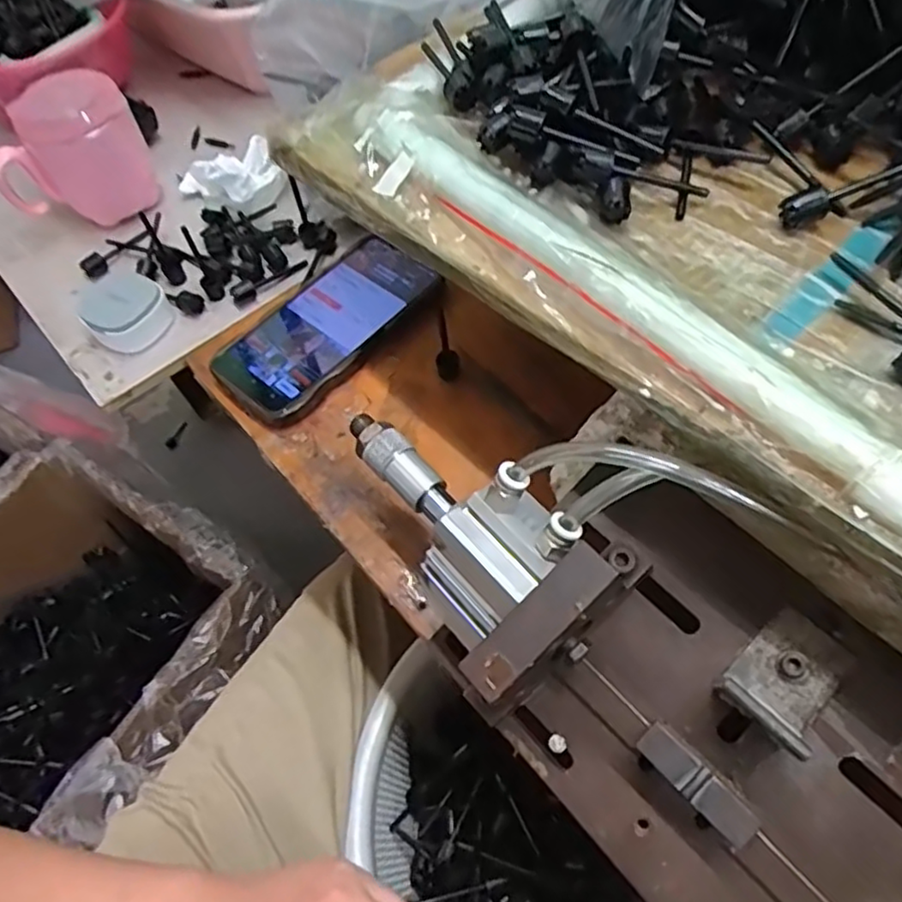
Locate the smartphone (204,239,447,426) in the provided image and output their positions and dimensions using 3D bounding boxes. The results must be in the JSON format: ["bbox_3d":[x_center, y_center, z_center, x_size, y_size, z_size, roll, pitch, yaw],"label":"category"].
[{"bbox_3d":[-0.088,-0.090,0.465,0.081,0.016,0.160,35,68,22],"label":"smartphone"}]

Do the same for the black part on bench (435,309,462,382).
[{"bbox_3d":[-0.003,-0.068,0.434,0.016,0.048,0.010,-8,30,-1],"label":"black part on bench"}]

